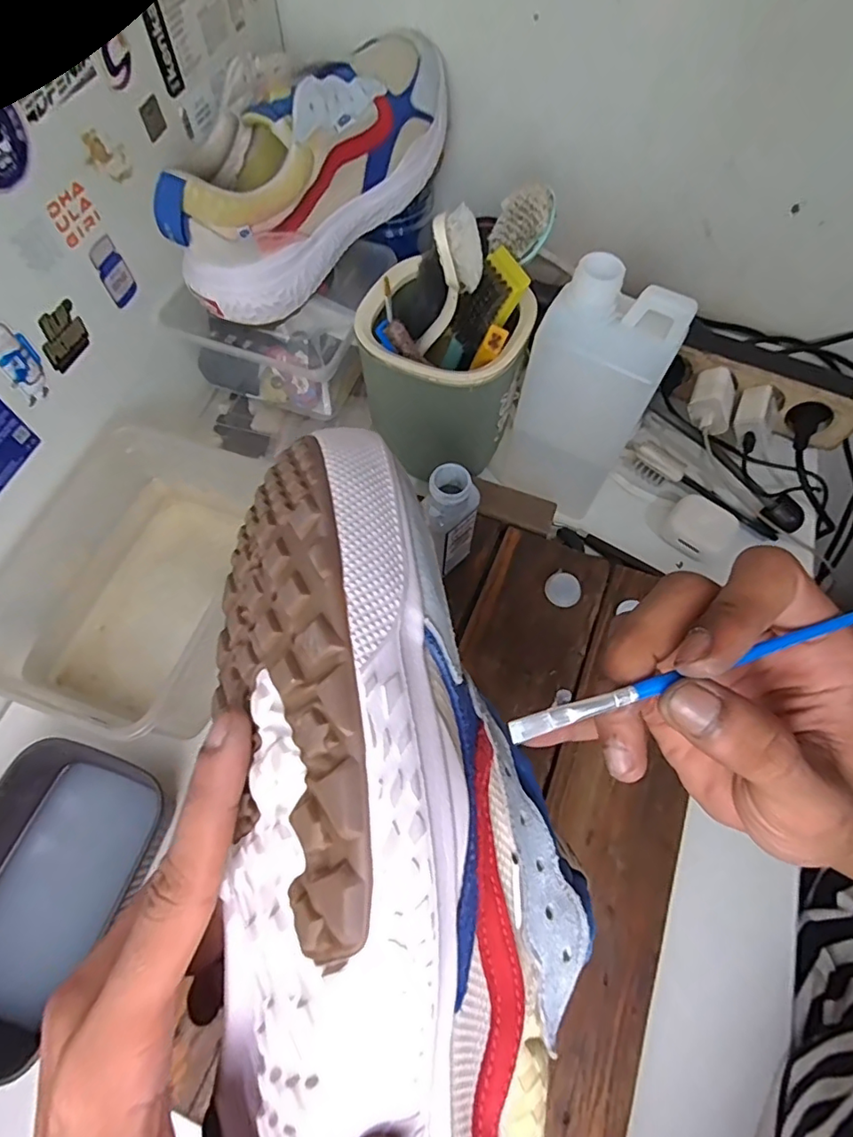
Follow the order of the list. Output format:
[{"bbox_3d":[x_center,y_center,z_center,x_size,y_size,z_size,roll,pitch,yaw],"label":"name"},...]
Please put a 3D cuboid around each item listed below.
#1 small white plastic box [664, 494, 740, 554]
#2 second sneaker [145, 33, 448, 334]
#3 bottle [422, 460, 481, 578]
[{"bbox_3d":[0.239,-0.035,0.480,0.052,0.031,0.045,41,71,16],"label":"small white plastic box"},{"bbox_3d":[-0.081,-0.323,0.432,0.096,0.095,0.290,36,70,15],"label":"second sneaker"},{"bbox_3d":[0.015,-0.031,0.390,0.028,0.107,0.036,42,71,16],"label":"bottle"}]

